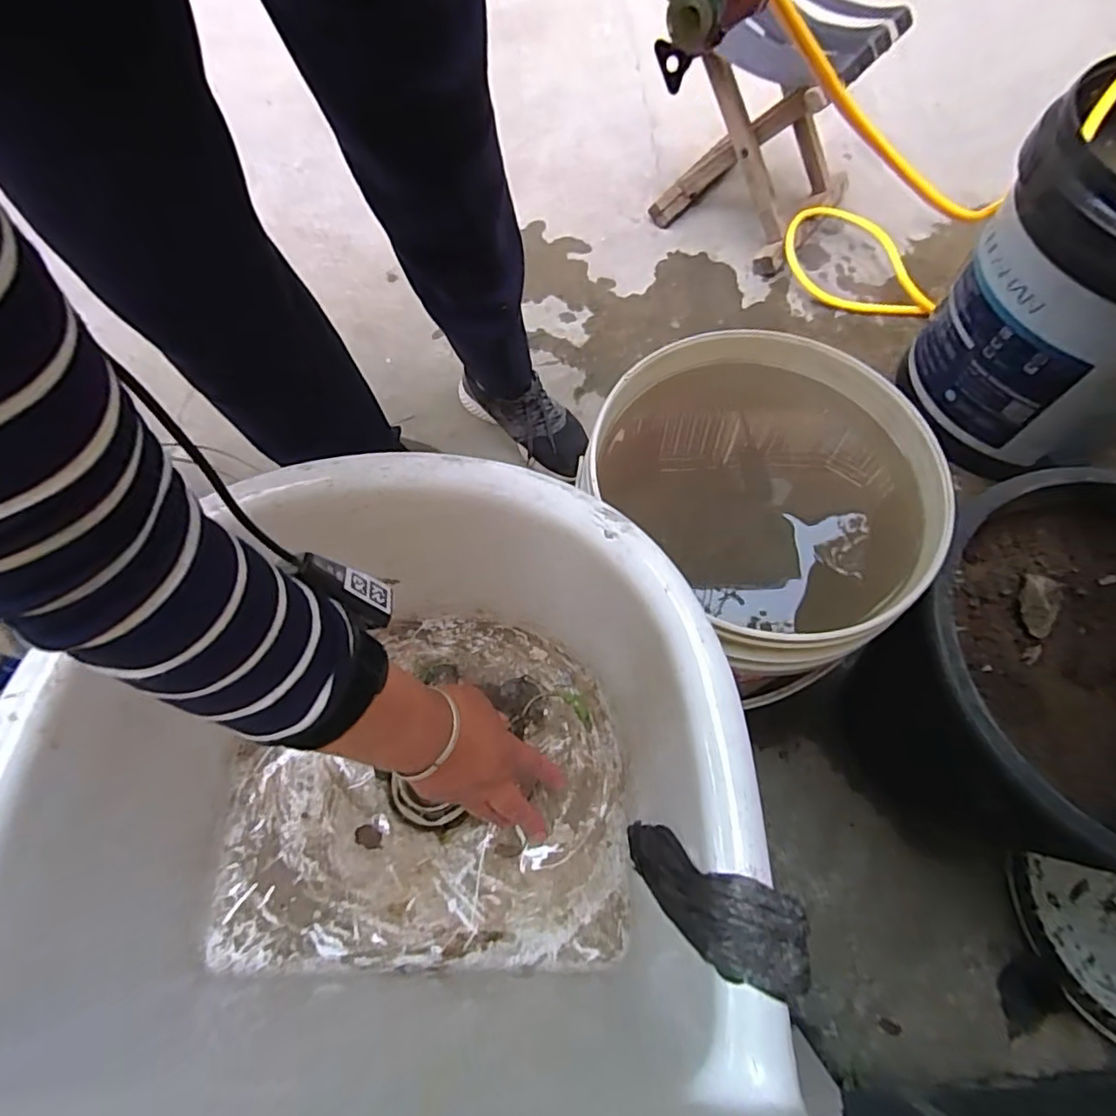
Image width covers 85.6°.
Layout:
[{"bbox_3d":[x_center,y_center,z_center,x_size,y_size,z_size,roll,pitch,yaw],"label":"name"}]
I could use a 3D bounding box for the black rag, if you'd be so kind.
[{"bbox_3d":[0.080,0.195,0.366,0.051,0.151,0.047,-38,104,-16],"label":"black rag"}]

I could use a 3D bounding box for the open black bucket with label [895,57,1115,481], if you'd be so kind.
[{"bbox_3d":[0.698,-0.343,0.749,0.319,0.345,0.339,-28,67,-12],"label":"open black bucket with label"}]

